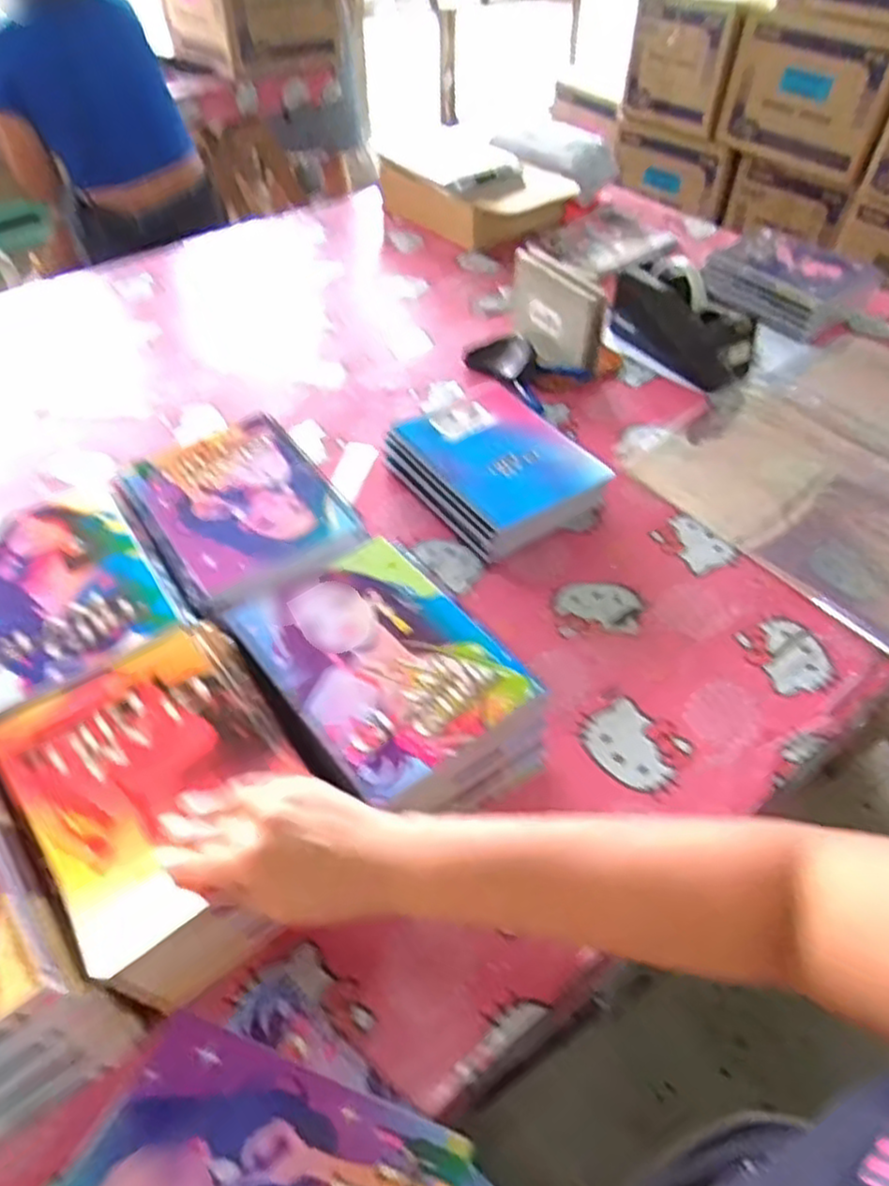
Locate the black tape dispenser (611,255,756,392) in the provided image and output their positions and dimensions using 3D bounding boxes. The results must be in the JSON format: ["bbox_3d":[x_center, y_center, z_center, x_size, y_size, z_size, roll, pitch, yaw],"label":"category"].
[{"bbox_3d":[0.308,-0.352,0.956,0.077,0.105,0.199,-28,54,-23],"label":"black tape dispenser"}]

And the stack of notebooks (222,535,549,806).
[{"bbox_3d":[-0.047,0.079,0.581,0.160,0.108,0.212,-30,55,-24],"label":"stack of notebooks"}]

